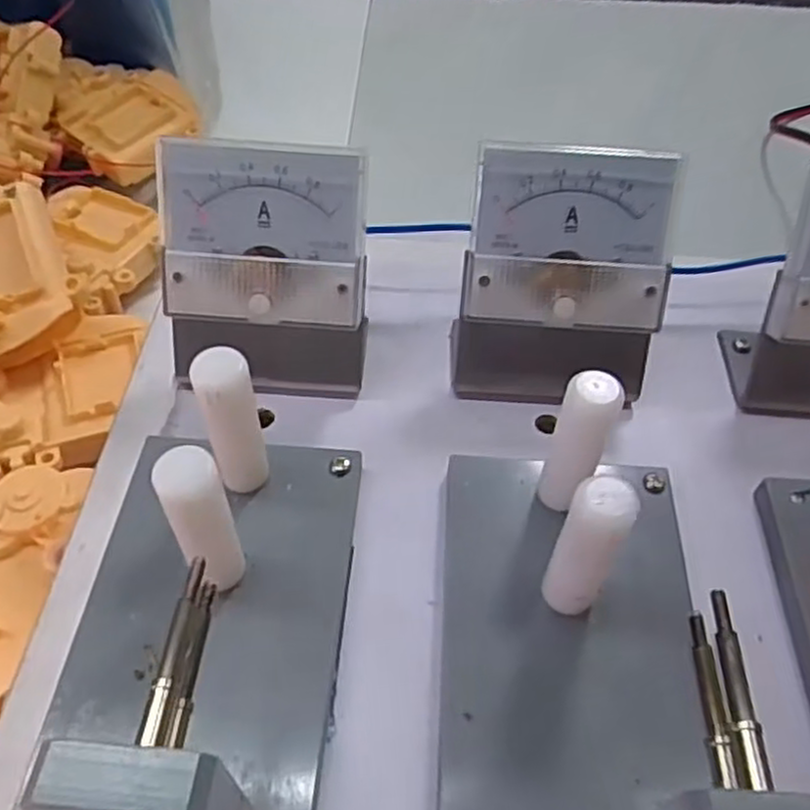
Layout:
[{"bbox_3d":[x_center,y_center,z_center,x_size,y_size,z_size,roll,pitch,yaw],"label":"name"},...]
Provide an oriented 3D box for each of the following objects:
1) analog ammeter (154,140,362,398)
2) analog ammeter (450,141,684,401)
[{"bbox_3d":[-0.045,-0.040,0.246,0.065,0.078,0.039,1,51,0],"label":"analog ammeter"},{"bbox_3d":[0.052,-0.039,0.247,0.067,0.073,0.045,4,52,2],"label":"analog ammeter"}]

